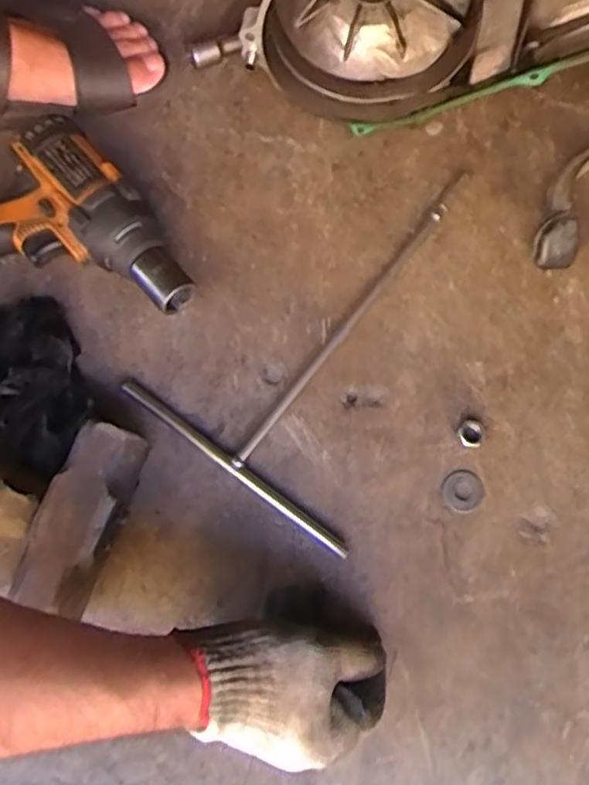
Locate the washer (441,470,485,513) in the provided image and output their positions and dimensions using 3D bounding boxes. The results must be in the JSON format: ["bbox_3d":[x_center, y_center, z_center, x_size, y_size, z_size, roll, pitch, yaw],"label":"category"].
[{"bbox_3d":[0.118,0.069,0.432,0.030,0.004,0.028,1,74,-2],"label":"washer"}]

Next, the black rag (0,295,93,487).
[{"bbox_3d":[-0.193,-0.012,0.428,0.122,0.043,0.117,22,74,5],"label":"black rag"}]

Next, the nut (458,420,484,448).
[{"bbox_3d":[0.125,0.030,0.438,0.019,0.010,0.019,-10,74,-5],"label":"nut"}]

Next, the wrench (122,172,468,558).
[{"bbox_3d":[0.043,-0.051,0.456,0.186,0.014,0.286,38,76,9],"label":"wrench"}]

